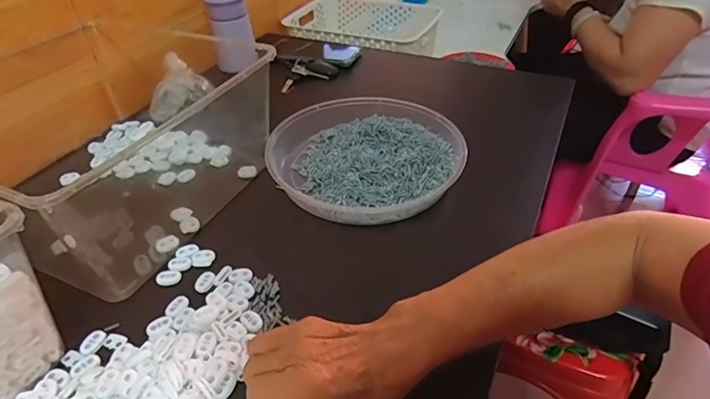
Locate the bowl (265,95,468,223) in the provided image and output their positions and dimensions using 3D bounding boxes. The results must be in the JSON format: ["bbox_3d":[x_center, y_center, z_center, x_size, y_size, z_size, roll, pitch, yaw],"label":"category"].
[{"bbox_3d":[0.012,-0.057,0.565,0.224,0.045,0.220,-1,40,1],"label":"bowl"}]

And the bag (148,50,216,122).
[{"bbox_3d":[-0.258,-0.166,0.672,0.049,0.071,0.108,16,43,20],"label":"bag"}]

